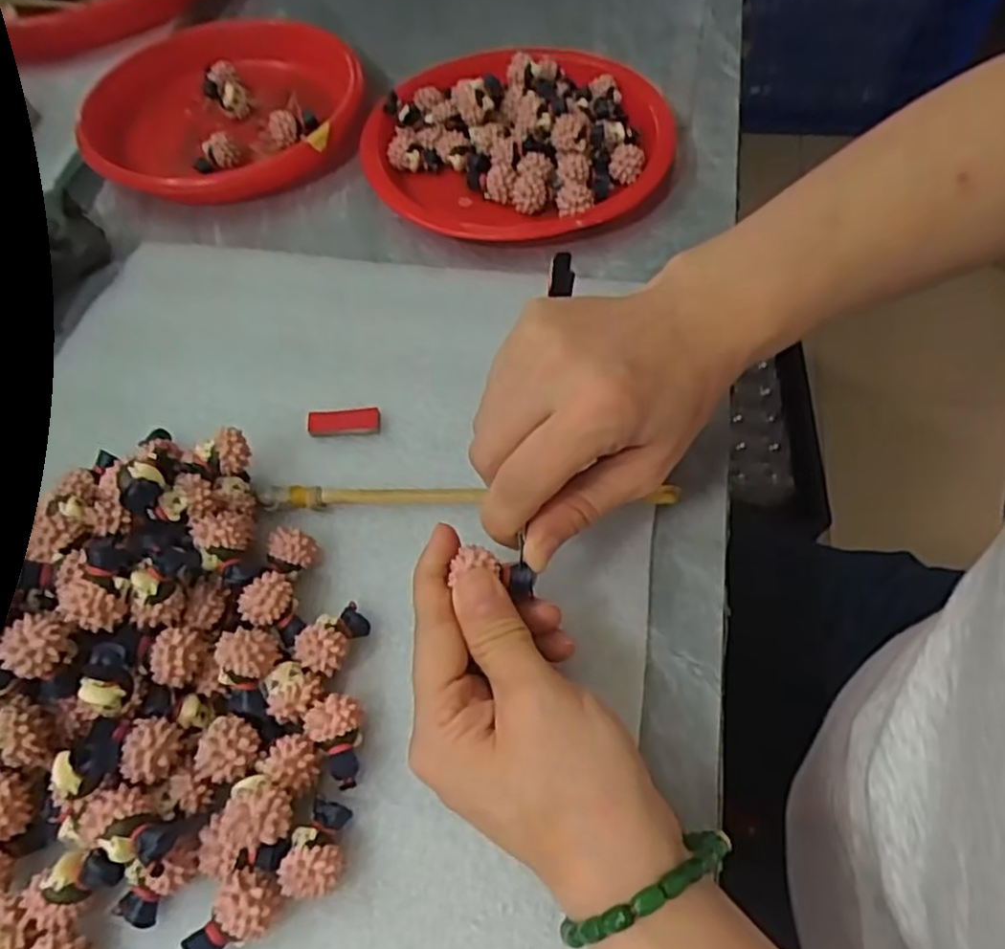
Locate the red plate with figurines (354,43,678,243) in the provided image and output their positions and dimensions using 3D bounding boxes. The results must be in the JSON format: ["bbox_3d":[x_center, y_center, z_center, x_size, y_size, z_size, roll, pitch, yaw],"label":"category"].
[{"bbox_3d":[0.006,-0.200,0.431,0.174,0.038,0.164,-2,58,3],"label":"red plate with figurines"}]

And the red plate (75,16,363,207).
[{"bbox_3d":[-0.183,-0.236,0.472,0.176,0.026,0.160,-2,58,3],"label":"red plate"}]

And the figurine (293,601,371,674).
[{"bbox_3d":[-0.063,0.064,0.279,0.019,0.023,0.029,34,66,22],"label":"figurine"}]

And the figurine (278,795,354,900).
[{"bbox_3d":[-0.060,0.124,0.242,0.018,0.020,0.029,2,58,5],"label":"figurine"}]

